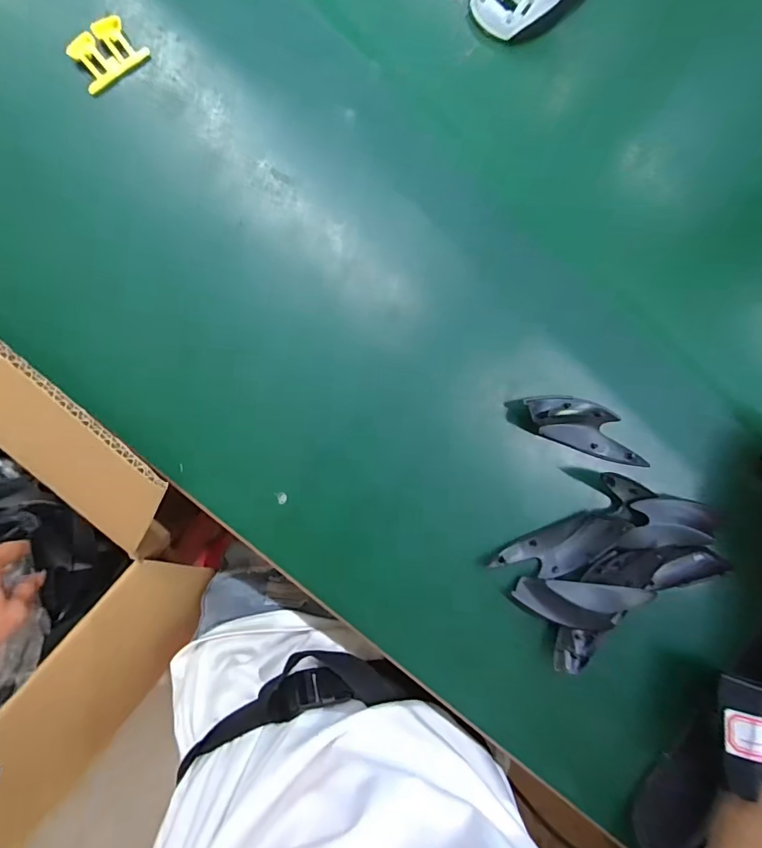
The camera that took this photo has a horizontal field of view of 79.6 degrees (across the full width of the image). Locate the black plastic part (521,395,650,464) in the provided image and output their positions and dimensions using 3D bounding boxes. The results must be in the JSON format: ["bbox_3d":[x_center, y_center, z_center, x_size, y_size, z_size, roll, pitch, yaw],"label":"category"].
[{"bbox_3d":[0.144,0.002,0.316,0.094,0.023,0.031,18,83,-7],"label":"black plastic part"}]

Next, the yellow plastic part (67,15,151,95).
[{"bbox_3d":[-0.169,-0.228,0.281,0.042,0.012,0.025,-41,92,-9],"label":"yellow plastic part"}]

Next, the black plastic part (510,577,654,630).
[{"bbox_3d":[0.143,0.126,0.316,0.099,0.015,0.033,9,84,-7],"label":"black plastic part"}]

